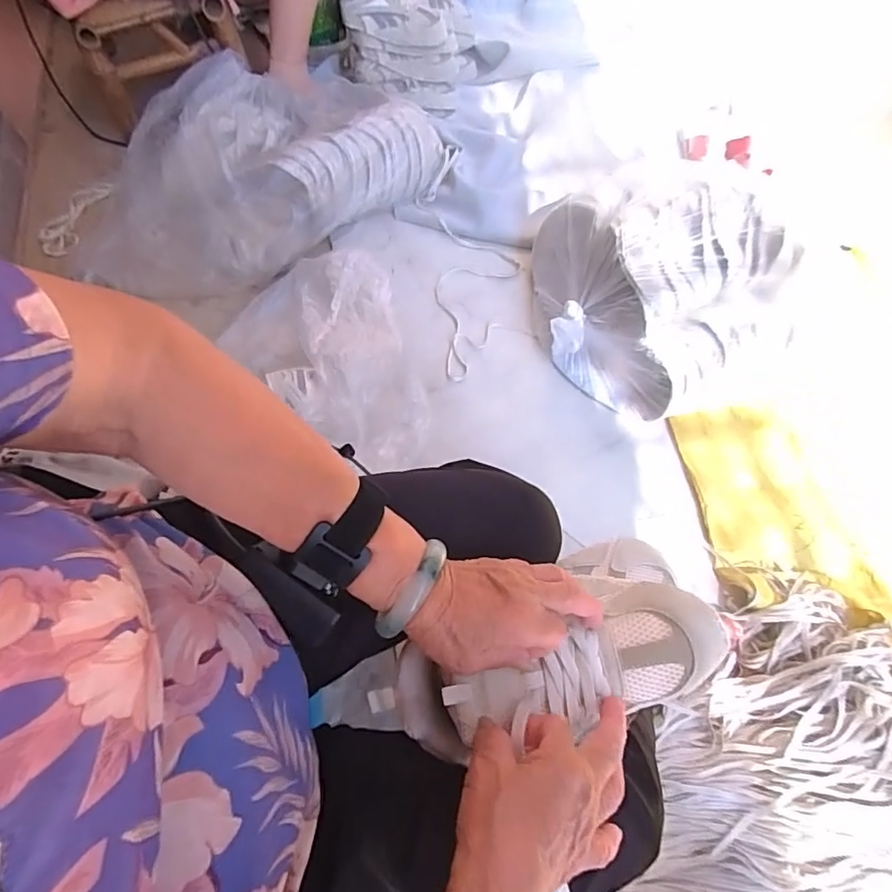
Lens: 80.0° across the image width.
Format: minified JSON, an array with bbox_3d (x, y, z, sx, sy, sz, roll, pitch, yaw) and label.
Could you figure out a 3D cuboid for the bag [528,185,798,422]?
[{"bbox_3d":[0.376,-0.237,0.883,0.419,0.197,0.344,1,67,-1],"label":"bag"}]

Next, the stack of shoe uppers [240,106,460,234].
[{"bbox_3d":[-0.158,-0.502,0.987,0.399,0.129,0.111,-30,71,-13],"label":"stack of shoe uppers"}]

